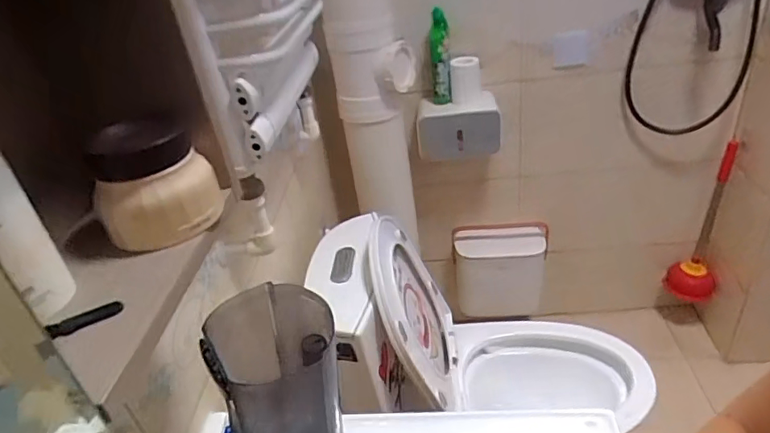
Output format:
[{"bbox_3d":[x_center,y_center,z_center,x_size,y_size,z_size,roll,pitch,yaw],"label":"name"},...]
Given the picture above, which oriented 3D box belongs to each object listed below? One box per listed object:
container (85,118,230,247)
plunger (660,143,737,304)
[{"bbox_3d":[-0.169,-0.025,0.388,0.088,0.072,0.073,-22,35,-22],"label":"container"},{"bbox_3d":[0.931,0.047,1.540,0.138,0.556,0.134,12,37,28],"label":"plunger"}]

